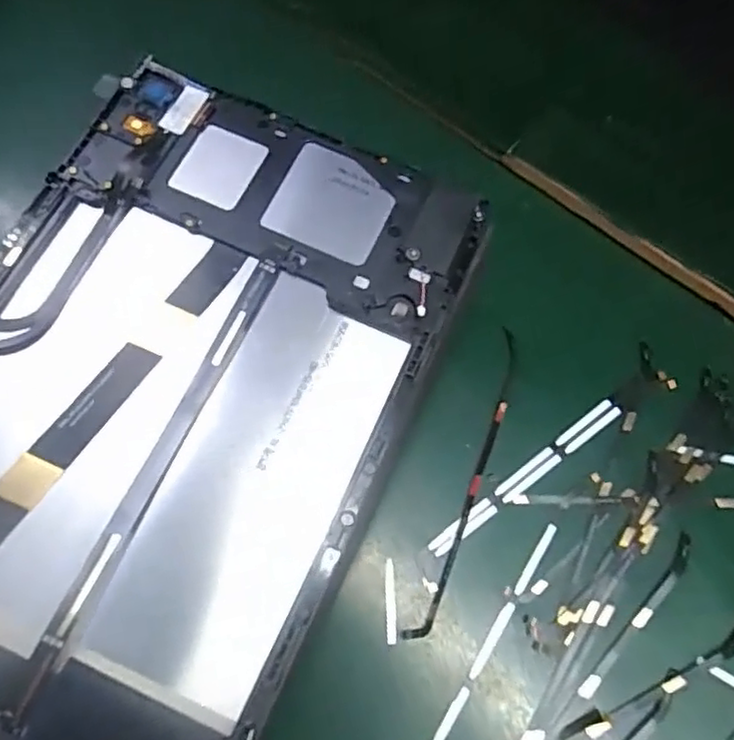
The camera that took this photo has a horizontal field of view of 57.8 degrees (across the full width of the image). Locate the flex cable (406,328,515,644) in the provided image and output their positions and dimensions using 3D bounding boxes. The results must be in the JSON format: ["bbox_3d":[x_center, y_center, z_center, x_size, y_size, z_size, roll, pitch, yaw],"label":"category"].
[{"bbox_3d":[0.044,0.045,0.279,0.011,0.004,0.136,21,71,5],"label":"flex cable"}]

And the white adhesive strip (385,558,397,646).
[{"bbox_3d":[0.010,0.091,0.261,0.004,0.004,0.032,0,70,-2],"label":"white adhesive strip"}]

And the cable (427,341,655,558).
[{"bbox_3d":[0.080,0.034,0.286,0.133,0.004,0.013,-36,76,-14],"label":"cable"}]

